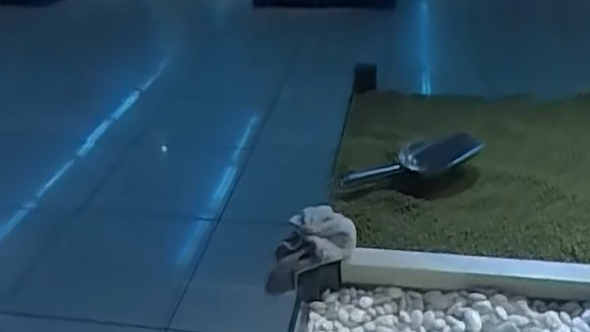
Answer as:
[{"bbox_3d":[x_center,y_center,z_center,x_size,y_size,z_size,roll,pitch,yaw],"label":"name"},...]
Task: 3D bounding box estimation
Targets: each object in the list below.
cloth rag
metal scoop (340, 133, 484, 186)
[{"bbox_3d":[0.022,0.112,0.807,0.117,0.094,0.062,-14,32,-18],"label":"cloth rag"},{"bbox_3d":[0.196,-0.014,1.032,0.240,0.043,0.052,-12,31,-14],"label":"metal scoop"}]

